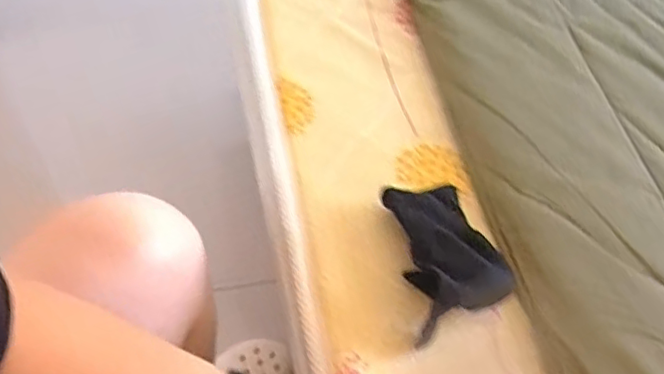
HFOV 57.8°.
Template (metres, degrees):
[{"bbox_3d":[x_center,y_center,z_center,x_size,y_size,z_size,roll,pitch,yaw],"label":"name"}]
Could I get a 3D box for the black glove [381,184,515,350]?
[{"bbox_3d":[0.096,0.049,0.476,0.082,0.041,0.128,-6,60,-11],"label":"black glove"}]

